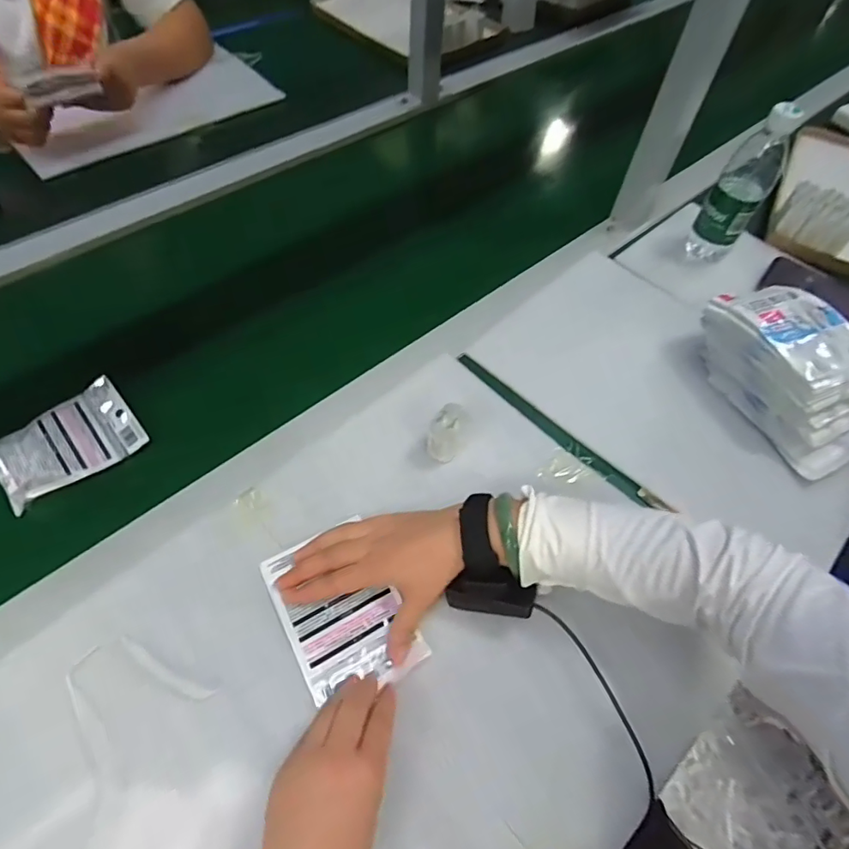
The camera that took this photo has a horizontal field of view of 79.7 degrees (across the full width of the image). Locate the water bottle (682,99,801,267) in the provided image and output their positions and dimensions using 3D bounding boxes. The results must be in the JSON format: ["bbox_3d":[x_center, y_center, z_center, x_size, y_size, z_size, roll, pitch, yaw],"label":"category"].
[{"bbox_3d":[0.391,-0.291,0.625,0.058,0.173,0.050,30,60,15],"label":"water bottle"}]

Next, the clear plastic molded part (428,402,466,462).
[{"bbox_3d":[0.020,0.009,0.501,0.031,0.052,0.040,13,57,4],"label":"clear plastic molded part"}]

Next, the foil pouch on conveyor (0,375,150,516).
[{"bbox_3d":[-0.357,0.016,0.507,0.127,0.018,0.092,-36,66,-23],"label":"foil pouch on conveyor"}]

